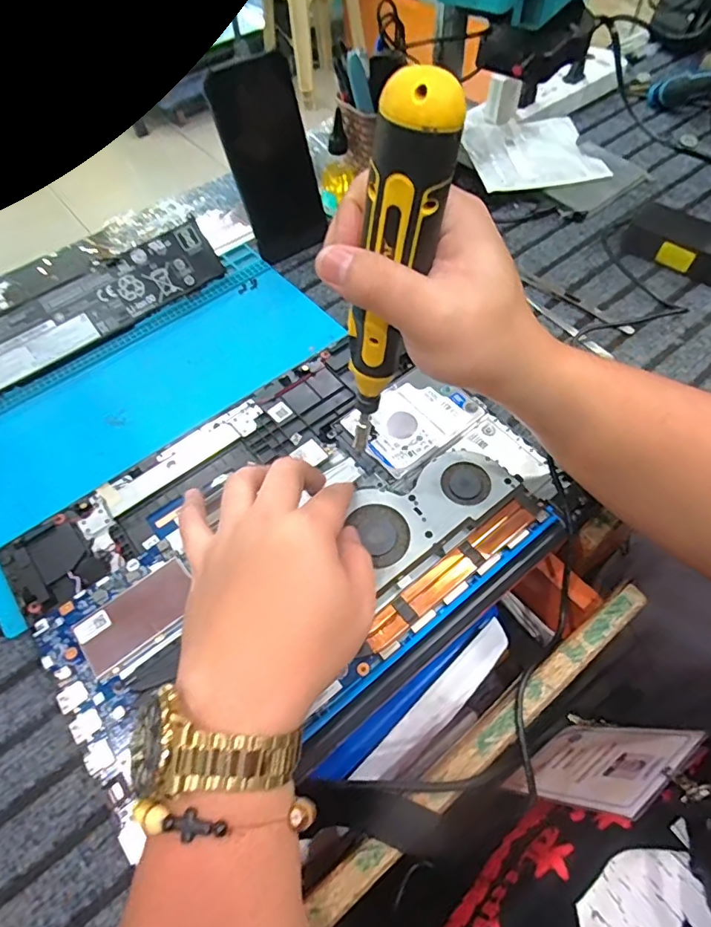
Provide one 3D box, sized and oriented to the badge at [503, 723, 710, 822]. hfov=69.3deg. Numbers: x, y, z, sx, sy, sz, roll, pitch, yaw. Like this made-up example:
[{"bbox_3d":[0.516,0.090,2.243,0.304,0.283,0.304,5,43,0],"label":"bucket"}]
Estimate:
[{"bbox_3d":[0.177,0.220,0.378,0.092,0.128,0.004,-20,76,-28],"label":"badge"}]

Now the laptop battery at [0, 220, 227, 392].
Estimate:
[{"bbox_3d":[-0.261,-0.128,0.462,0.300,0.009,0.056,-36,108,-17],"label":"laptop battery"}]

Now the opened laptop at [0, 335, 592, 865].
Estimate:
[{"bbox_3d":[-0.044,0.048,0.362,0.343,0.020,0.245,-36,63,-17],"label":"opened laptop"}]

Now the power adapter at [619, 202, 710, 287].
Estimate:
[{"bbox_3d":[0.313,-0.208,0.487,0.105,0.034,0.049,32,65,21],"label":"power adapter"}]

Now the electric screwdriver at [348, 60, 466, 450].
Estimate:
[{"bbox_3d":[0.016,-0.084,0.270,0.028,0.199,0.028,5,52,-6],"label":"electric screwdriver"}]

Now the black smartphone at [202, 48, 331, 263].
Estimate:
[{"bbox_3d":[-0.077,-0.281,0.484,0.077,0.157,0.009,-24,40,-7],"label":"black smartphone"}]

